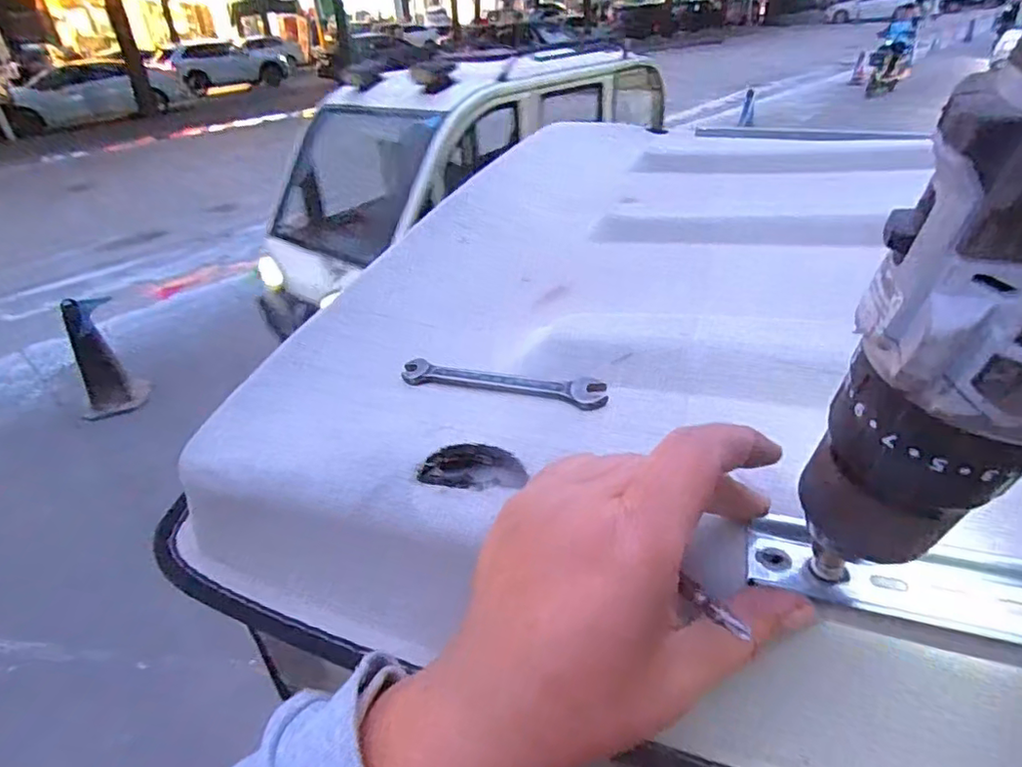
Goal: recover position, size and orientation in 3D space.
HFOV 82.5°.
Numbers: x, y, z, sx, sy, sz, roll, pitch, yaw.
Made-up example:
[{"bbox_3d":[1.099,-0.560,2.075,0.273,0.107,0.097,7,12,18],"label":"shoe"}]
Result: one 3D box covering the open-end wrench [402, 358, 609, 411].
[{"bbox_3d":[-0.006,-0.001,0.327,0.119,0.007,0.020,9,36,18],"label":"open-end wrench"}]

